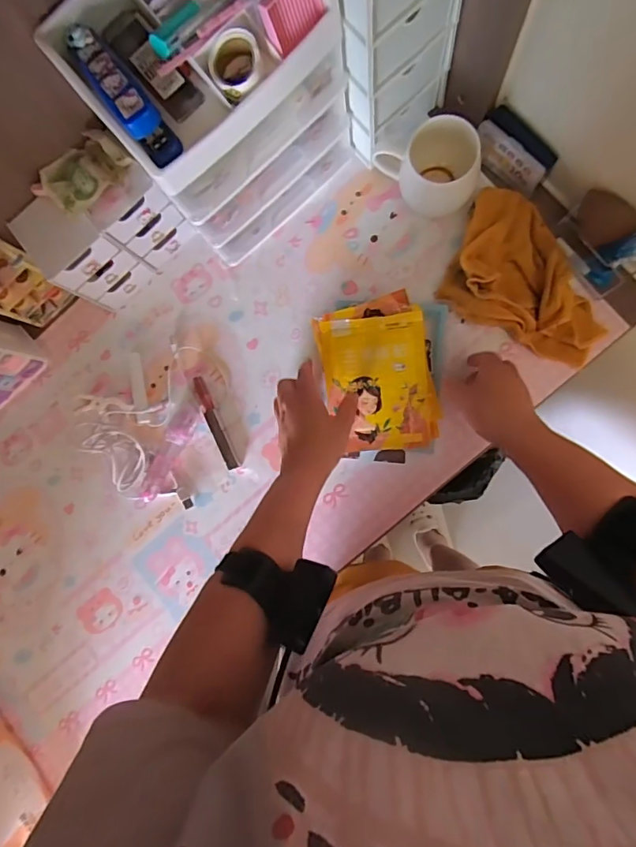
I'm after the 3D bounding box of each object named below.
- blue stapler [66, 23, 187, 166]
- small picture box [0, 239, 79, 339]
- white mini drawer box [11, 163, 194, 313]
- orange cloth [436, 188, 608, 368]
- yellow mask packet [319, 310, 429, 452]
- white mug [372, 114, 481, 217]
[{"bbox_3d":[-0.169,-0.285,0.423,0.030,0.059,0.126,-37,84,5],"label":"blue stapler"},{"bbox_3d":[-0.376,-0.170,0.608,0.087,0.125,0.041,-45,84,3],"label":"small picture box"},{"bbox_3d":[-0.254,-0.235,0.589,0.162,0.136,0.083,-41,84,4],"label":"white mini drawer box"},{"bbox_3d":[0.256,-0.172,0.566,0.197,0.047,0.151,26,91,7],"label":"orange cloth"},{"bbox_3d":[0.070,-0.047,0.572,0.117,0.011,0.157,-6,95,11],"label":"yellow mask packet"},{"bbox_3d":[0.136,-0.304,0.566,0.099,0.081,0.104,-4,87,6],"label":"white mug"}]

